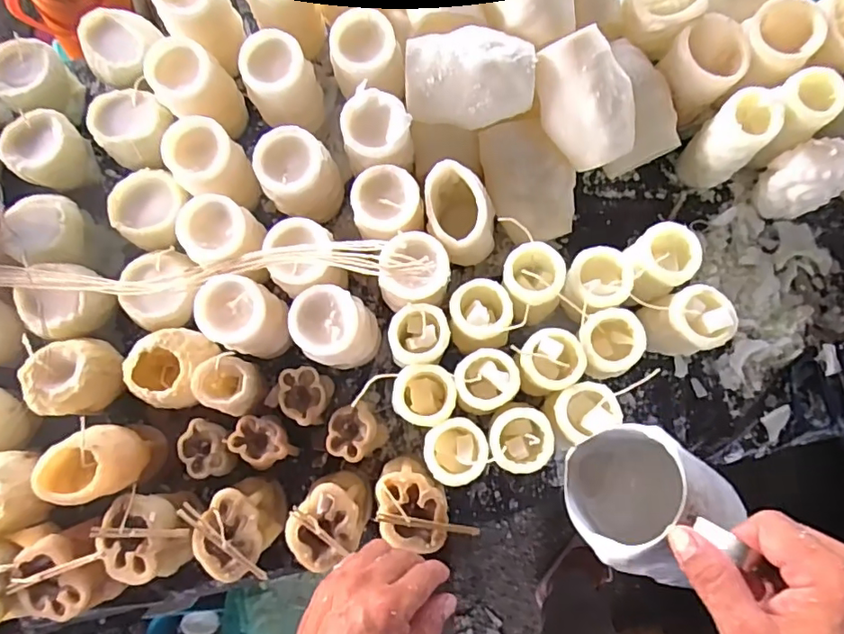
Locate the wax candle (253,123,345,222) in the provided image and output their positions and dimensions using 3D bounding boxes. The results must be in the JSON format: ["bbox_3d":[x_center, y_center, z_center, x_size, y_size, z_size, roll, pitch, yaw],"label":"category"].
[{"bbox_3d":[-0.112,-0.131,0.517,0.073,0.081,0.067,-27,82,-1],"label":"wax candle"}]

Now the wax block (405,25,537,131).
[{"bbox_3d":[0.043,-0.217,0.494,0.113,0.030,0.079,3,83,3],"label":"wax block"}]

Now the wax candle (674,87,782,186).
[{"bbox_3d":[0.286,-0.163,0.520,0.051,0.101,0.053,0,82,2],"label":"wax candle"}]

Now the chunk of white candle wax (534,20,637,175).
[{"bbox_3d":[0.153,-0.197,0.499,0.081,0.033,0.113,-28,104,0],"label":"chunk of white candle wax"}]

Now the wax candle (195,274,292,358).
[{"bbox_3d":[-0.155,-0.002,0.492,0.072,0.066,0.067,32,85,6],"label":"wax candle"}]

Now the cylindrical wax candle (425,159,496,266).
[{"bbox_3d":[0.038,-0.091,0.511,0.062,0.088,0.080,-8,82,1],"label":"cylindrical wax candle"}]

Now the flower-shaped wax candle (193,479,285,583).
[{"bbox_3d":[-0.160,0.187,0.494,0.060,0.075,0.062,0,82,2],"label":"flower-shaped wax candle"}]

